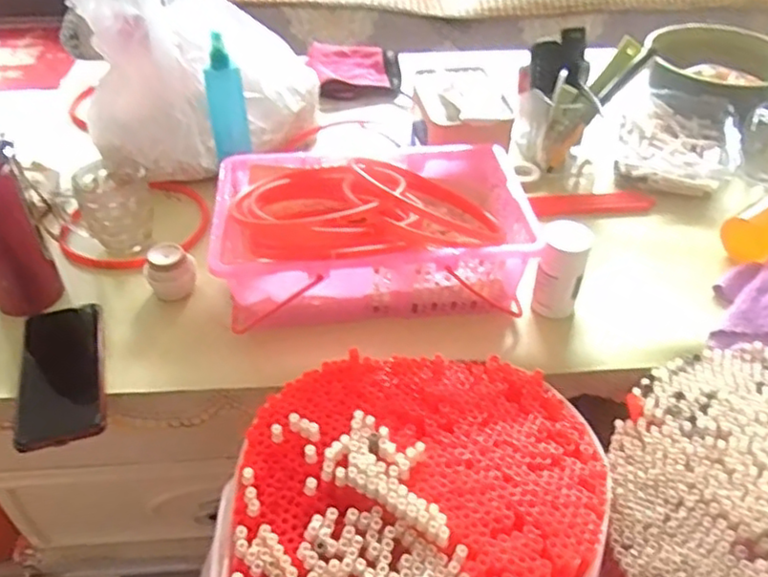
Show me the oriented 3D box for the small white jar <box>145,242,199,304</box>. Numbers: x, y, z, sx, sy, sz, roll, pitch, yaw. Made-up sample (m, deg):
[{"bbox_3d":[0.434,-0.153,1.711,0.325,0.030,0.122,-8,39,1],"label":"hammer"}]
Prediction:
[{"bbox_3d":[-0.231,-0.018,0.703,0.051,0.055,0.049,-19,46,-21],"label":"small white jar"}]

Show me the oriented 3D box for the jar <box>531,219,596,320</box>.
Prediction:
[{"bbox_3d":[0.181,-0.016,0.668,0.049,0.097,0.044,16,45,15],"label":"jar"}]

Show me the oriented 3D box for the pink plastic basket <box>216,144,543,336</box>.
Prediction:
[{"bbox_3d":[-0.010,-0.064,0.704,0.321,0.116,0.213,-6,43,-9],"label":"pink plastic basket"}]

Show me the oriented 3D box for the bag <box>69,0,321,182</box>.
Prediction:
[{"bbox_3d":[-0.246,-0.312,0.871,0.305,0.214,0.277,-11,44,-14],"label":"bag"}]

